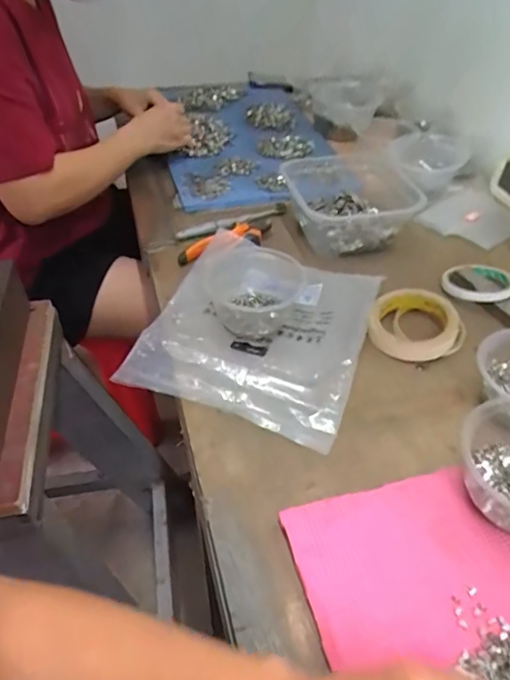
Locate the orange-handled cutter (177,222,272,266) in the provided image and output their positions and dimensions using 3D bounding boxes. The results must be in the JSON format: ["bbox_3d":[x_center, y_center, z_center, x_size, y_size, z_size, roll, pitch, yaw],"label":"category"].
[{"bbox_3d":[-0.040,-0.137,0.695,0.143,0.024,0.045,-21,48,-21],"label":"orange-handled cutter"}]

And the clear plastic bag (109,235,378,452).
[{"bbox_3d":[0.011,-0.019,0.573,0.236,0.031,0.257,19,46,17],"label":"clear plastic bag"}]

